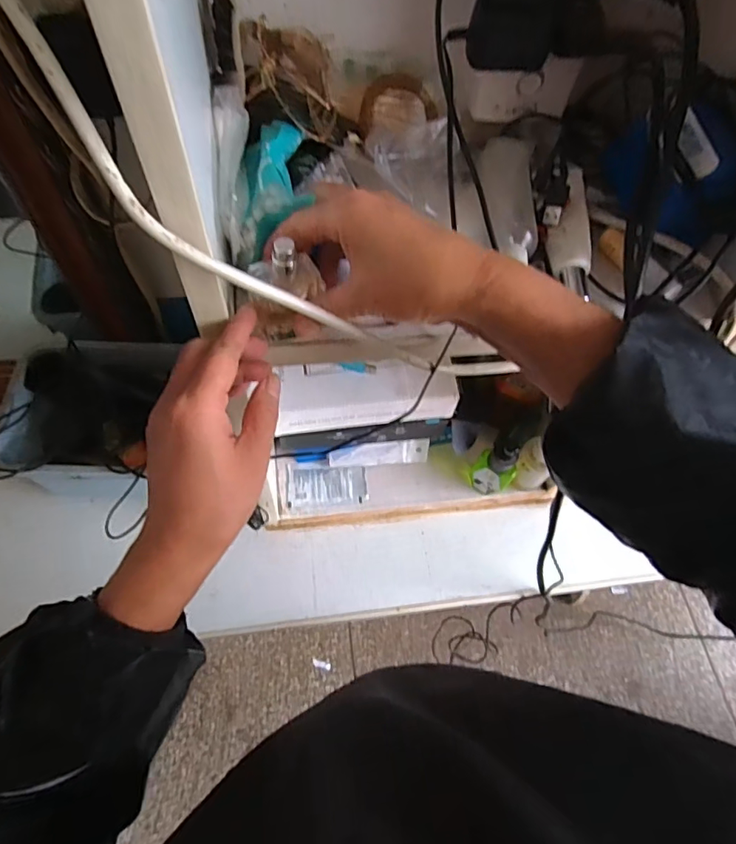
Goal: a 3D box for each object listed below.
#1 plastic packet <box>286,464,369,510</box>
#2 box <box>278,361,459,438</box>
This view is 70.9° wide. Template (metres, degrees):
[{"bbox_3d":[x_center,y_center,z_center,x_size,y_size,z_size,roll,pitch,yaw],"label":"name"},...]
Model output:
[{"bbox_3d":[-0.052,0.080,0.660,0.098,0.004,0.056,-5,61,-6],"label":"plastic packet"},{"bbox_3d":[0.000,-0.029,0.560,0.186,0.060,0.058,-5,61,-7],"label":"box"}]

